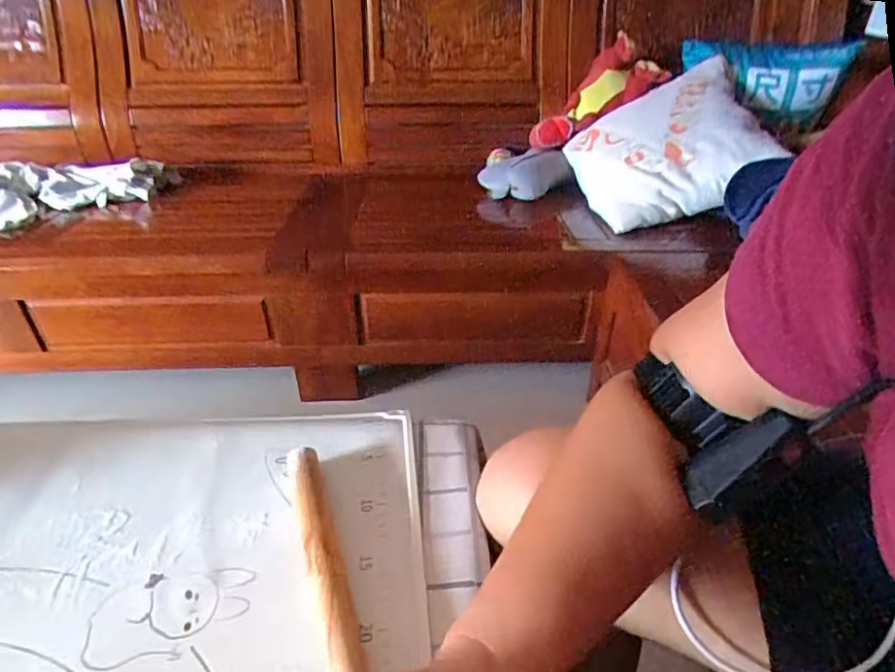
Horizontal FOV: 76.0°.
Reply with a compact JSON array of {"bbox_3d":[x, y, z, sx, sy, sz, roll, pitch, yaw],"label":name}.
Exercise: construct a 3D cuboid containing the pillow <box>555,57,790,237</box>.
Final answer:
[{"bbox_3d":[0.469,-0.393,1.210,0.391,0.122,0.362,-28,55,12],"label":"pillow"}]

